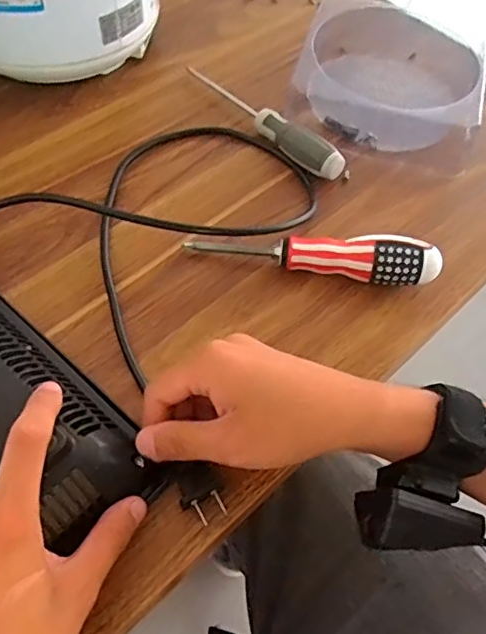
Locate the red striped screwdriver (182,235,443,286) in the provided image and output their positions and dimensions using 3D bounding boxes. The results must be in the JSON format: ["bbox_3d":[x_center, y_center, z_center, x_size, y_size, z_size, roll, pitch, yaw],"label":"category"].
[{"bbox_3d":[0.052,-0.048,0.422,0.180,0.036,0.027,12,57,3],"label":"red striped screwdriver"}]

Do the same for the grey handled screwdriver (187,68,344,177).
[{"bbox_3d":[0.016,-0.179,0.509,0.025,0.023,0.186,-35,66,-24],"label":"grey handled screwdriver"}]

